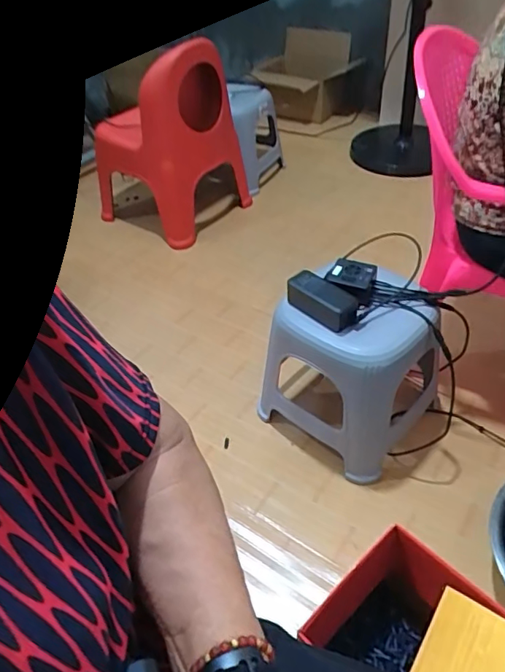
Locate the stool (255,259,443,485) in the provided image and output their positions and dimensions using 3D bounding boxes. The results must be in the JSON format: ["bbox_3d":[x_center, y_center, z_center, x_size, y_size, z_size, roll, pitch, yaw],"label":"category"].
[{"bbox_3d":[0.195,0.064,1.015,0.285,0.336,0.272,30,53,32],"label":"stool"}]

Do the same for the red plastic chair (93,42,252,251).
[{"bbox_3d":[-0.274,-0.623,1.668,0.427,0.515,0.372,24,50,28],"label":"red plastic chair"}]

